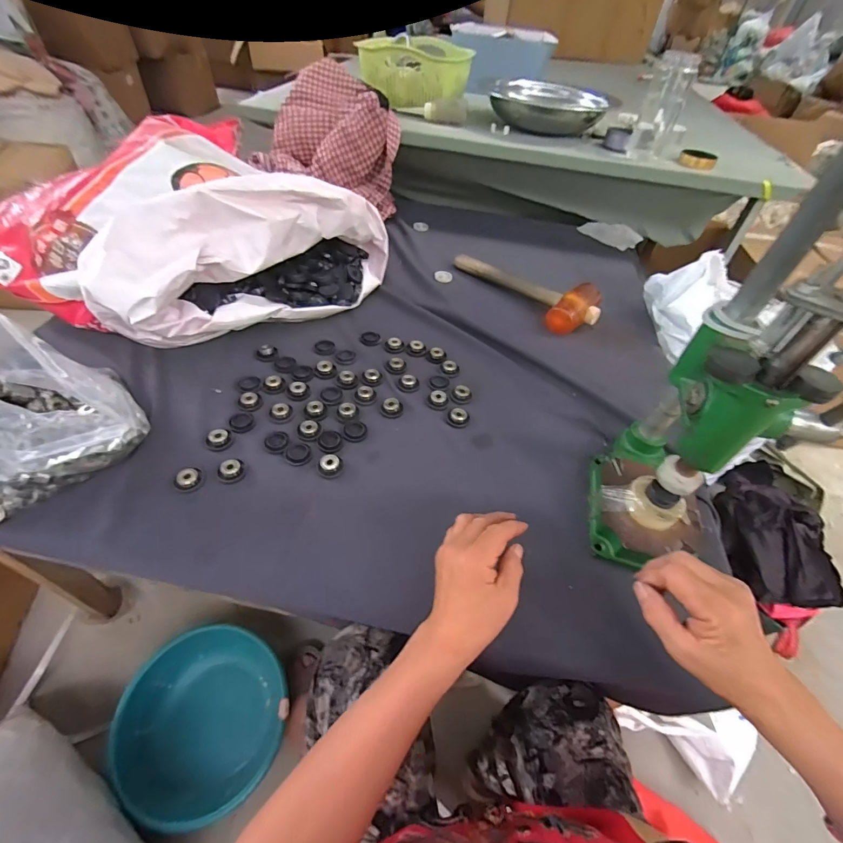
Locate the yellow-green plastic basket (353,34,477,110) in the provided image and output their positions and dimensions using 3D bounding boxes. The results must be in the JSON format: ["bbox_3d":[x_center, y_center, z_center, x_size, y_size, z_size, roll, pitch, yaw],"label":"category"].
[{"bbox_3d":[-0.004,-0.805,0.946,0.223,0.086,0.283,11,49,4],"label":"yellow-green plastic basket"}]

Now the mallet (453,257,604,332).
[{"bbox_3d":[0.196,-0.263,0.783,0.109,0.045,0.302,-34,59,-30],"label":"mallet"}]

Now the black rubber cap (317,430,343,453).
[{"bbox_3d":[-0.117,0.025,0.534,0.029,0.004,0.032,-8,50,-12],"label":"black rubber cap"}]

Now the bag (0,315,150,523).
[{"bbox_3d":[-0.435,-0.015,0.423,0.234,0.170,0.159,27,52,17],"label":"bag"}]

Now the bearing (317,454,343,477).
[{"bbox_3d":[-0.112,0.053,0.507,0.026,0.012,0.026,3,49,-3],"label":"bearing"}]

